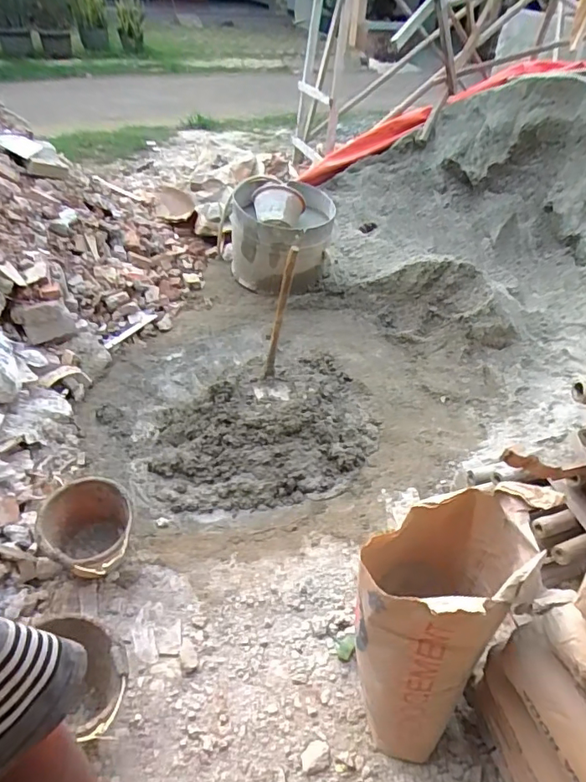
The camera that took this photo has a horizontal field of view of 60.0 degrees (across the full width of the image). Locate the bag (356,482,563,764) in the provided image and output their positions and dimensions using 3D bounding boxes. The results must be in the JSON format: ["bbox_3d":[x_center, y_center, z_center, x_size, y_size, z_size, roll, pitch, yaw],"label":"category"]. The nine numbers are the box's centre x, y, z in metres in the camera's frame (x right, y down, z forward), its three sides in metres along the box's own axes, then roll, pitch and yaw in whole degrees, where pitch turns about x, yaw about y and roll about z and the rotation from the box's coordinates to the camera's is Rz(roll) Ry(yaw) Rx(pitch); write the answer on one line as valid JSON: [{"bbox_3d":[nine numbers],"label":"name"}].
[{"bbox_3d":[0.317,0.485,1.165,0.299,0.547,0.442,30,48,27],"label":"bag"}]

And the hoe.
[{"bbox_3d":[-0.062,-0.251,1.965,0.139,0.600,0.219,11,42,8],"label":"hoe"}]

